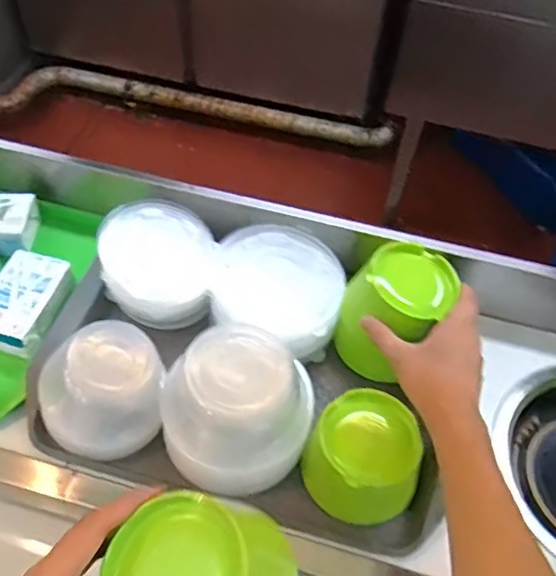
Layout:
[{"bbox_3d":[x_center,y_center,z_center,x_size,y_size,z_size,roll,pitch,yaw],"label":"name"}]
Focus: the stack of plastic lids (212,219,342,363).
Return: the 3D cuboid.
[{"bbox_3d":[0.001,0.003,0.659,0.137,0.070,0.130,18,53,10],"label":"stack of plastic lids"}]

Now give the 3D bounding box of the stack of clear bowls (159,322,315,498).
[{"bbox_3d":[-0.041,0.111,0.547,0.134,0.109,0.117,25,54,15],"label":"stack of clear bowls"}]

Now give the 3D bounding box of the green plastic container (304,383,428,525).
[{"bbox_3d":[0.079,0.153,0.549,0.098,0.069,0.093,31,56,19],"label":"green plastic container"}]

